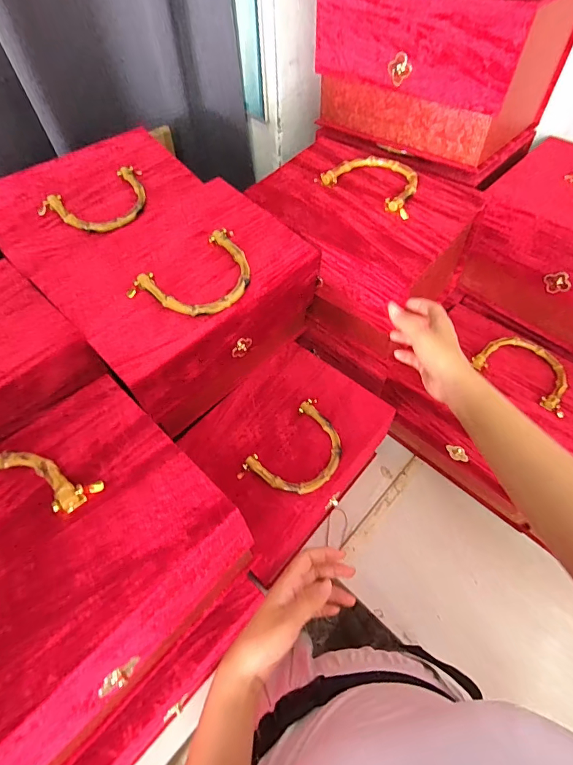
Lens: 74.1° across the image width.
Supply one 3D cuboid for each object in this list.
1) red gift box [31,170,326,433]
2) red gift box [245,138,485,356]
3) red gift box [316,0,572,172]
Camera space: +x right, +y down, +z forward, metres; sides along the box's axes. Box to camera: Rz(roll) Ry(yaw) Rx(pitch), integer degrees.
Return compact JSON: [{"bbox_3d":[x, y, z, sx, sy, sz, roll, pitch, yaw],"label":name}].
[{"bbox_3d":[-0.137,-0.116,0.558,0.221,0.174,0.296,38,66,23],"label":"red gift box"},{"bbox_3d":[0.113,-0.233,0.612,0.296,0.167,0.223,37,66,23],"label":"red gift box"},{"bbox_3d":[0.231,-0.488,0.571,0.314,0.191,0.211,37,65,22],"label":"red gift box"}]

